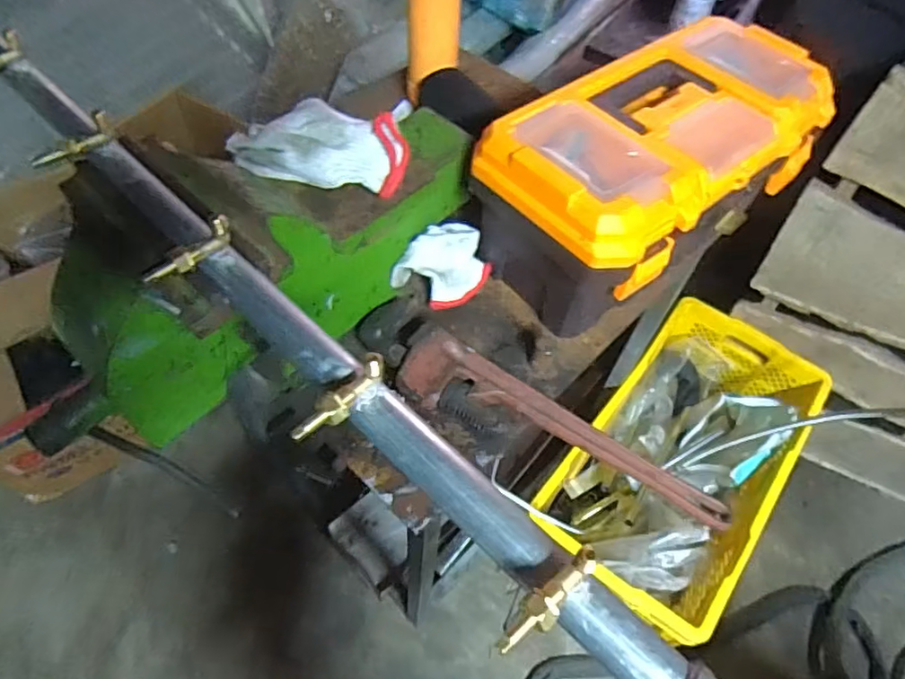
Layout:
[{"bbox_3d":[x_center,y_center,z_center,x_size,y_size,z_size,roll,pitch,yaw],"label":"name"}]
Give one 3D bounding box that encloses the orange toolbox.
[{"bbox_3d":[0.234,-0.191,0.718,0.412,0.197,0.205,-33,64,-23],"label":"orange toolbox"}]

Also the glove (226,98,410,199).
[{"bbox_3d":[-0.129,-0.192,0.590,0.172,0.037,0.094,19,57,9],"label":"glove"}]

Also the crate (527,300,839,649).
[{"bbox_3d":[0.450,0.261,1.229,0.337,0.244,0.647,34,60,18],"label":"crate"}]

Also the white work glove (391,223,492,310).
[{"bbox_3d":[-0.008,-0.085,0.700,0.067,0.084,0.108,33,60,17],"label":"white work glove"}]

